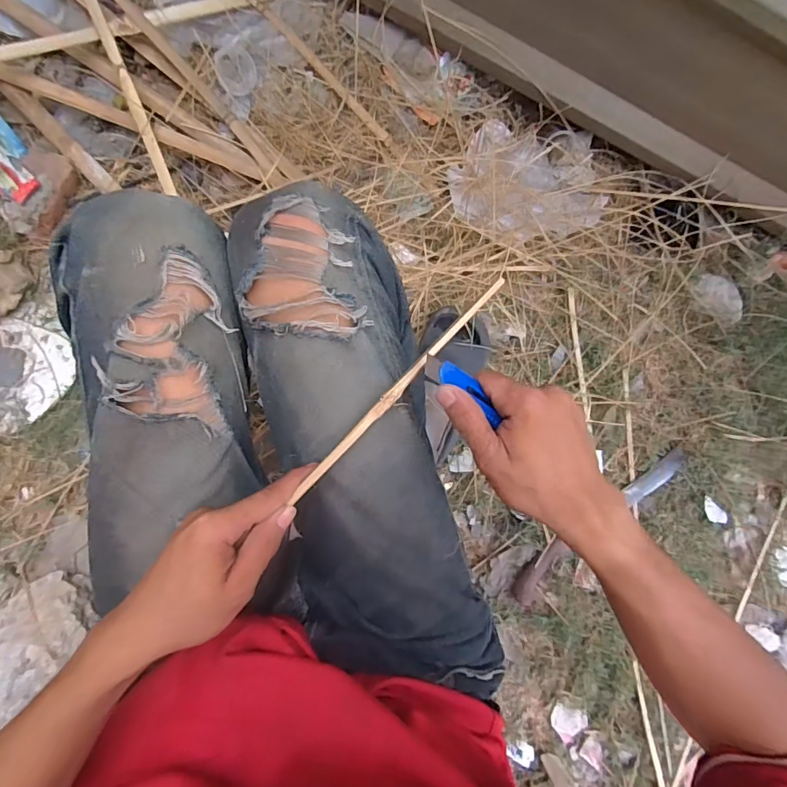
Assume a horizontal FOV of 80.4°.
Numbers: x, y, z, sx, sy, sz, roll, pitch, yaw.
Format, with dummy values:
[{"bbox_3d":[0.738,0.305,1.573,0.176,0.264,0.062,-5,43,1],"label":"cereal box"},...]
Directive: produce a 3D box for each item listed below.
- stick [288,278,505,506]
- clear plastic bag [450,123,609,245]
[{"bbox_3d":[0.005,-0.005,0.359,0.009,0.010,0.229,44,86,-4],"label":"stick"},{"bbox_3d":[0.249,-0.389,0.853,0.290,0.048,0.233,7,83,-8],"label":"clear plastic bag"}]

